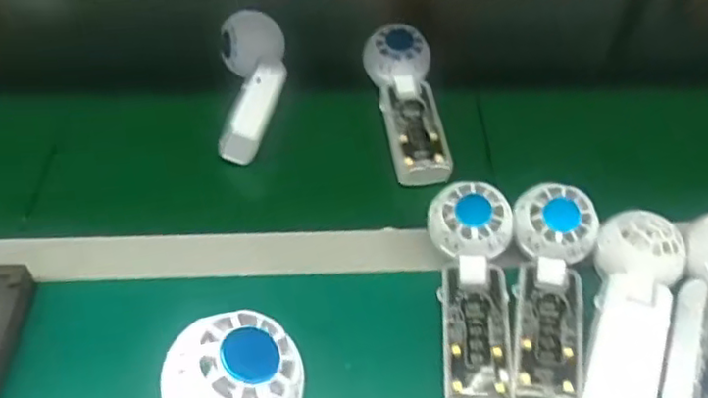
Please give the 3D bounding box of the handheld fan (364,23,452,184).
[{"bbox_3d":[0.051,-0.088,0.593,0.056,0.025,0.165,-7,64,-8],"label":"handheld fan"}]

